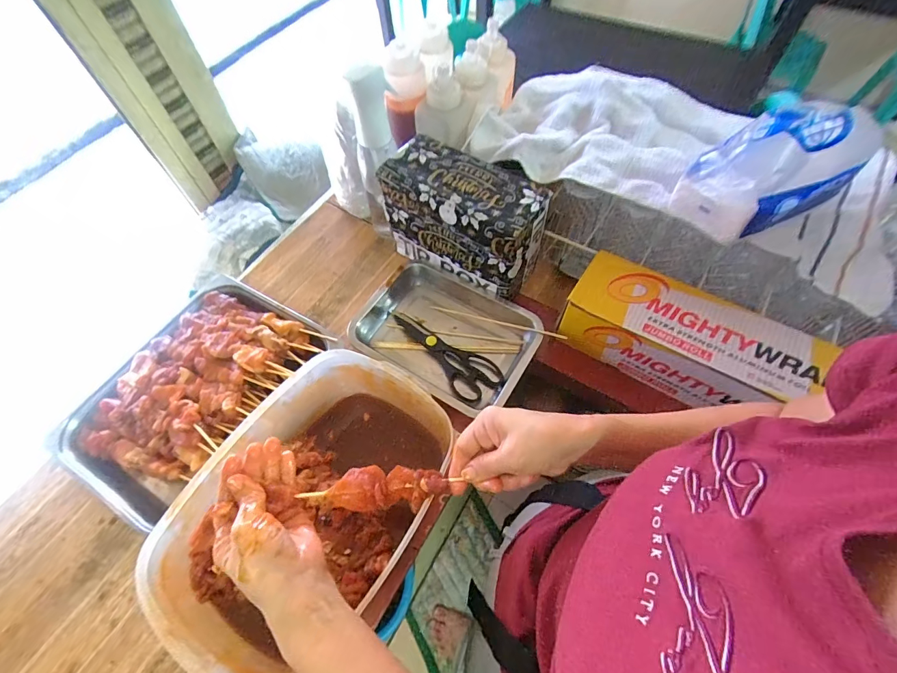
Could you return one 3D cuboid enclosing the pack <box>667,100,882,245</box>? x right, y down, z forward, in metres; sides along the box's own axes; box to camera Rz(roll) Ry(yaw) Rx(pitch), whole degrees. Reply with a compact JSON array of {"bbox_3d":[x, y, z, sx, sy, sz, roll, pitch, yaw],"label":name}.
[{"bbox_3d":[0.394,-0.203,0.480,0.201,0.102,0.104,-26,63,-14],"label":"pack"}]

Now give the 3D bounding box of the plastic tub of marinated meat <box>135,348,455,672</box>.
[{"bbox_3d":[-0.149,0.180,0.454,0.199,0.119,0.306,30,64,17],"label":"plastic tub of marinated meat"}]

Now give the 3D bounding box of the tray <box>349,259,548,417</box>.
[{"bbox_3d":[-0.010,-0.005,0.619,0.267,0.043,0.186,28,64,16],"label":"tray"}]

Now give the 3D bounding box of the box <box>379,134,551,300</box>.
[{"bbox_3d":[0.020,-0.183,0.623,0.240,0.142,0.106,30,65,17],"label":"box"}]

